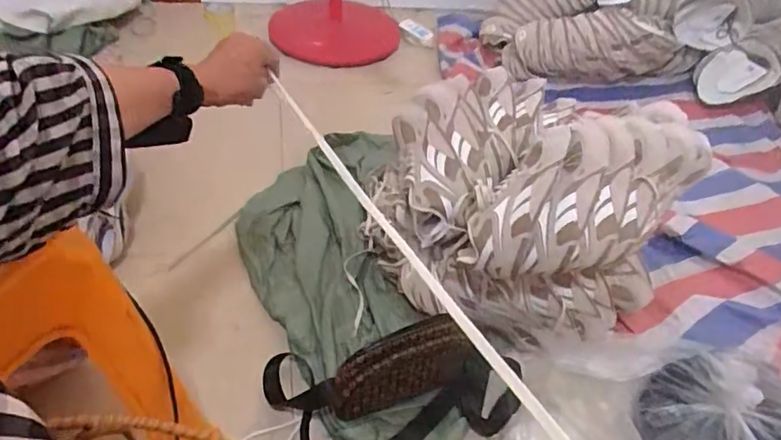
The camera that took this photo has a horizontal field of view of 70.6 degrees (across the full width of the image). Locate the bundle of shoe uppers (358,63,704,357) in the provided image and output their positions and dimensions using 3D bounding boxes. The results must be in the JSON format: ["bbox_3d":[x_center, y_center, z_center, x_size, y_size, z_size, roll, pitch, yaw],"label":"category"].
[{"bbox_3d":[0.231,-0.035,0.957,0.392,0.369,0.448,-28,54,-32],"label":"bundle of shoe uppers"}]

